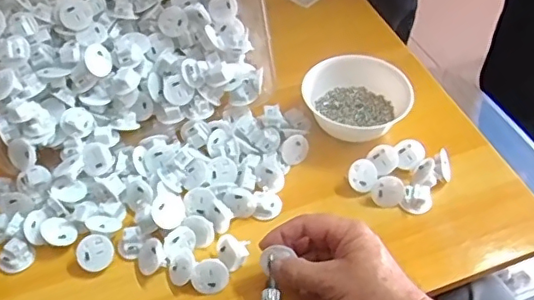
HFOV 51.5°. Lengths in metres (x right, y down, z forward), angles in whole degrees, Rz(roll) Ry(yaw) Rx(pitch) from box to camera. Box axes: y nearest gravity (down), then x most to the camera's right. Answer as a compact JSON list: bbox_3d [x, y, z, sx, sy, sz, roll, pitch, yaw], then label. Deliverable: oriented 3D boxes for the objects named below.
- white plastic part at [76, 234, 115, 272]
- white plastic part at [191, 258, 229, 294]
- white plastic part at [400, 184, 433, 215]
[{"bbox_3d":[-0.162,0.097,0.523,0.034,0.009,0.034,2,76,-8],"label":"white plastic part"},{"bbox_3d":[-0.051,0.116,0.511,0.036,0.012,0.031,-8,87,-1],"label":"white plastic part"},{"bbox_3d":[0.153,0.050,0.565,0.030,0.020,0.026,19,53,18],"label":"white plastic part"}]

